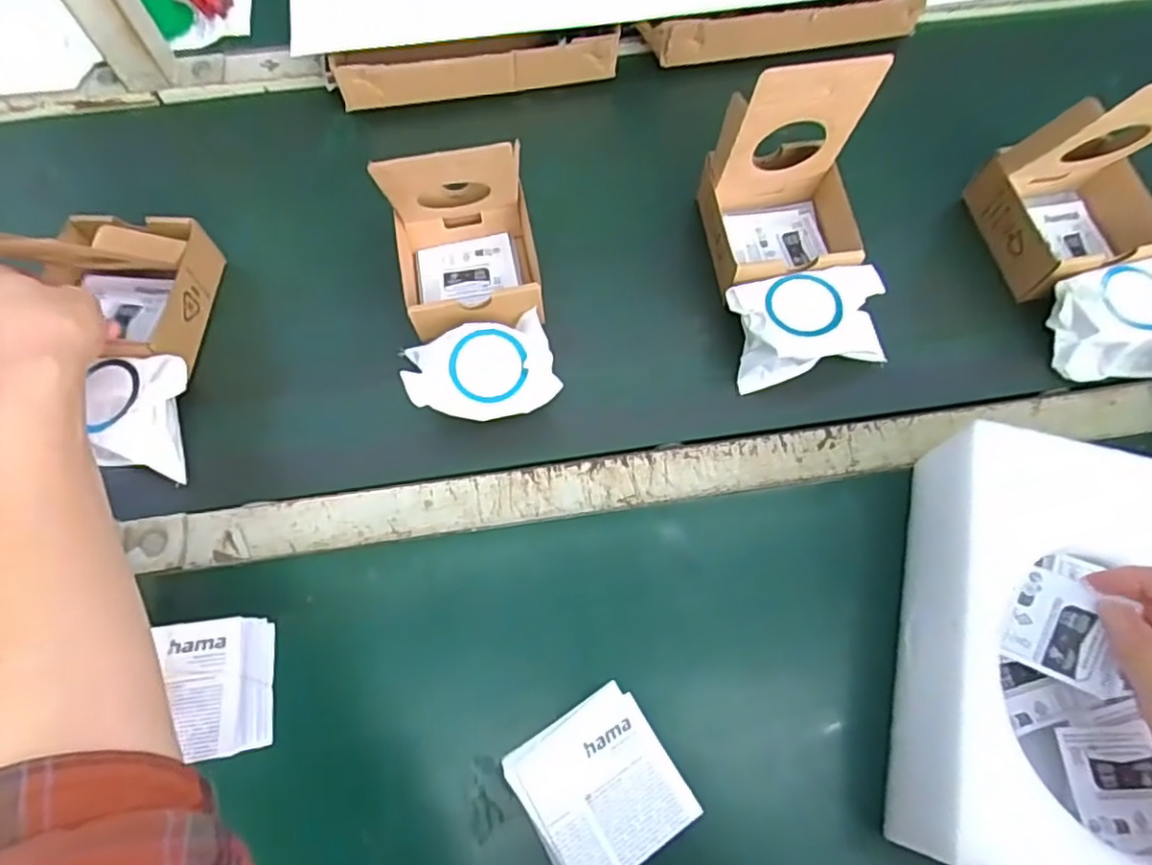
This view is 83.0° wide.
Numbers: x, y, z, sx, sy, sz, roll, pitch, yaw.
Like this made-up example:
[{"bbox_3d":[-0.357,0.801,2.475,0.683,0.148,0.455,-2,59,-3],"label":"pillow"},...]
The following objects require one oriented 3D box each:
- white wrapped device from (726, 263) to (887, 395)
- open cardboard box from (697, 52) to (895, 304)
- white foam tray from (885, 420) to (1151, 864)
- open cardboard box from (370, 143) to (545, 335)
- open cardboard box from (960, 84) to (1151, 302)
[{"bbox_3d":[0.168,-0.078,0.486,0.112,0.053,0.072,-11,69,-5],"label":"white wrapped device"},{"bbox_3d":[0.163,-0.176,0.472,0.113,0.143,0.114,-8,68,-4],"label":"open cardboard box"},{"bbox_3d":[0.282,0.125,0.356,0.172,0.081,0.228,16,71,5],"label":"white foam tray"},{"bbox_3d":[-0.082,-0.138,0.462,0.098,0.136,0.103,-12,69,-5],"label":"open cardboard box"},{"bbox_3d":[0.385,-0.181,0.471,0.096,0.139,0.116,-12,69,-5],"label":"open cardboard box"}]

